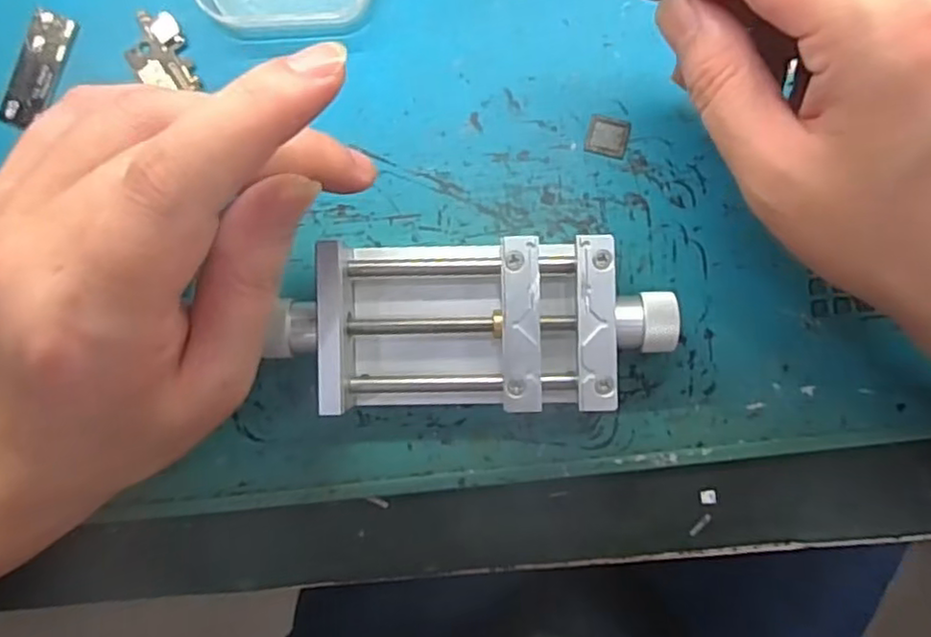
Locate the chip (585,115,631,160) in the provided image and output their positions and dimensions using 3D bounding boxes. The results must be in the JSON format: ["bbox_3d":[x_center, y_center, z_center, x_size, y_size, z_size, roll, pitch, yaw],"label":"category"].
[{"bbox_3d":[0.052,-0.066,0.239,0.015,0.004,0.014,13,90,1],"label":"chip"}]

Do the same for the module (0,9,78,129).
[{"bbox_3d":[-0.157,-0.091,0.241,0.017,0.004,0.043,23,90,1],"label":"module"}]

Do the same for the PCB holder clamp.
[{"bbox_3d":[0.004,0.002,0.226,0.127,0.031,0.056,-2,90,1],"label":"PCB holder clamp"}]

